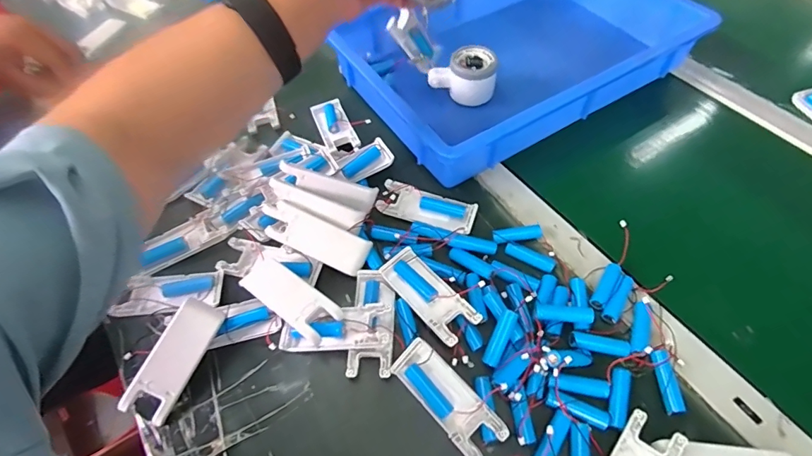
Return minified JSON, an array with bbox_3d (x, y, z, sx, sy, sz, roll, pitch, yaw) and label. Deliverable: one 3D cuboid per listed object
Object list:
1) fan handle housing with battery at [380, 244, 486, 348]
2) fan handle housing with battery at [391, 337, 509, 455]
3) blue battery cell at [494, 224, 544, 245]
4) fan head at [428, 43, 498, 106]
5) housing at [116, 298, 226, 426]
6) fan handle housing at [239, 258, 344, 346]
[{"bbox_3d":[0.021,0.063,0.422,0.039,0.022,0.104,-35,62,-19],"label":"fan handle housing with battery"},{"bbox_3d":[0.034,0.141,0.371,0.038,0.017,0.103,-37,63,-20],"label":"fan handle housing with battery"},{"bbox_3d":[0.117,0.007,0.471,0.050,0.013,0.015,-6,57,-2],"label":"blue battery cell"},{"bbox_3d":[0.073,-0.194,0.573,0.083,0.063,0.045,10,57,8],"label":"fan head"},{"bbox_3d":[-0.204,0.115,0.396,0.042,0.015,0.100,31,65,-6],"label":"housing"},{"bbox_3d":[-0.109,0.067,0.424,0.105,0.023,0.041,32,63,21],"label":"fan handle housing"}]

